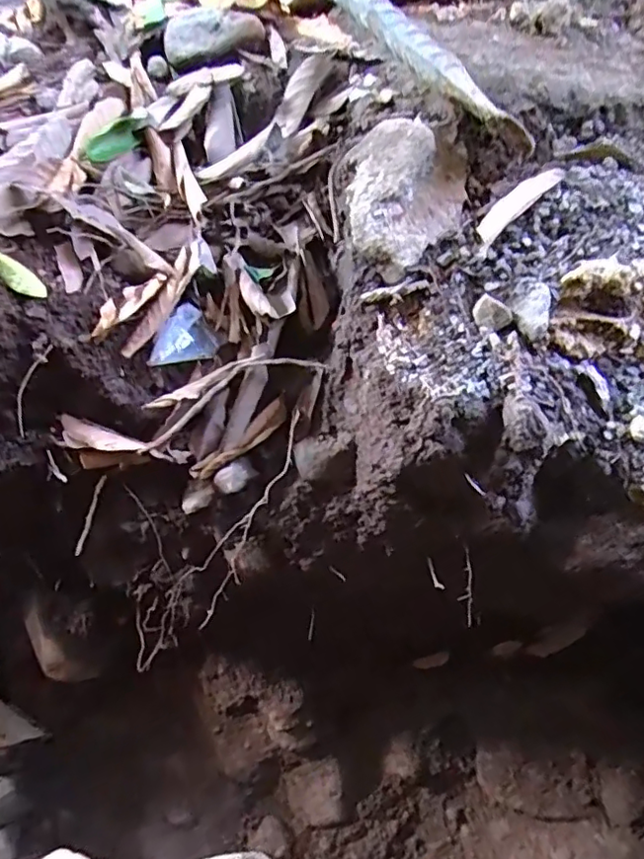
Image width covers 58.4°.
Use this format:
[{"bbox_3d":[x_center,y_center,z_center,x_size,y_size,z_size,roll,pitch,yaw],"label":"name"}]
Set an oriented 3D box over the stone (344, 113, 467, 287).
[{"bbox_3d":[0.061,-0.189,0.459,0.105,0.071,0.095,-36,56,-28],"label":"stone"}]

